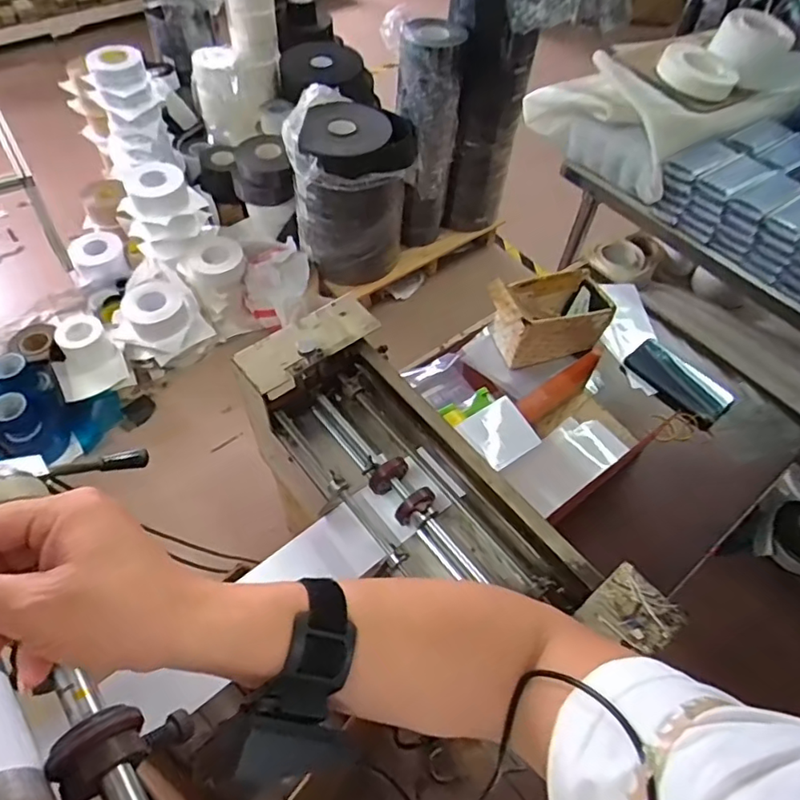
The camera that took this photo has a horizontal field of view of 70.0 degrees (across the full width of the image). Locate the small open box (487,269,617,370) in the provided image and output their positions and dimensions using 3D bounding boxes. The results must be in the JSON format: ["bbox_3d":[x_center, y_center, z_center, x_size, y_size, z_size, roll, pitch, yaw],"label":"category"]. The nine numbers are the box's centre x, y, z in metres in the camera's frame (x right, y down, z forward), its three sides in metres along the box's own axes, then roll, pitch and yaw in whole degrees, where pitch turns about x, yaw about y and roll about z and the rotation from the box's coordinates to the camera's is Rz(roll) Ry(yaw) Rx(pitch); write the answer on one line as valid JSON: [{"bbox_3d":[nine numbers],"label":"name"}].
[{"bbox_3d":[0.230,-0.132,0.901,0.181,0.110,0.104,-18,58,-16],"label":"small open box"}]

